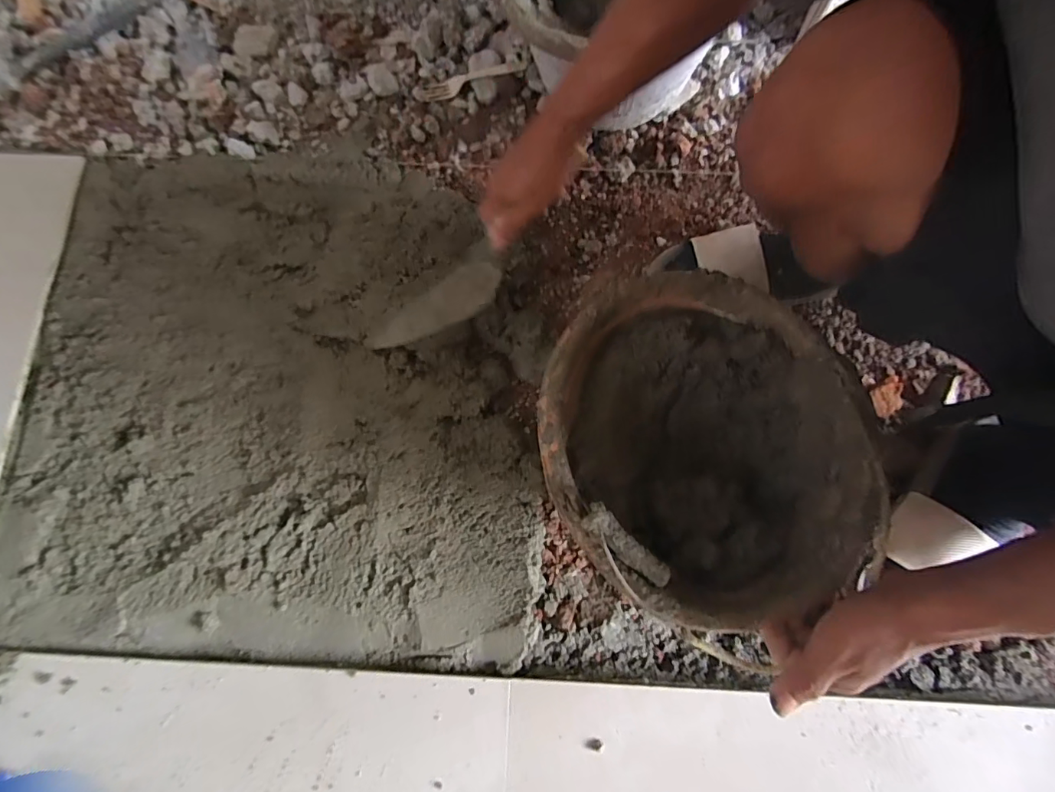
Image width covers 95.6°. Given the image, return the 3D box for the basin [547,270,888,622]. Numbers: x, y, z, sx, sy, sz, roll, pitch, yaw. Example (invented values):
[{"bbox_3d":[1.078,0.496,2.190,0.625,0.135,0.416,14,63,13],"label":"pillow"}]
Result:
[{"bbox_3d":[0.140,0.041,0.418,0.243,0.095,0.272,-28,78,-6],"label":"basin"}]

